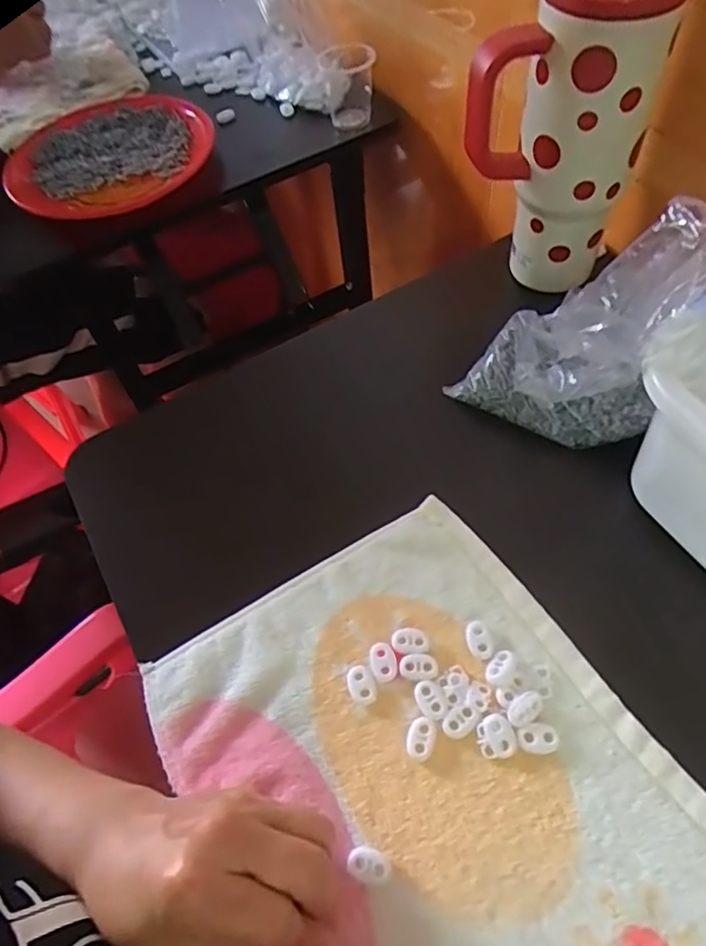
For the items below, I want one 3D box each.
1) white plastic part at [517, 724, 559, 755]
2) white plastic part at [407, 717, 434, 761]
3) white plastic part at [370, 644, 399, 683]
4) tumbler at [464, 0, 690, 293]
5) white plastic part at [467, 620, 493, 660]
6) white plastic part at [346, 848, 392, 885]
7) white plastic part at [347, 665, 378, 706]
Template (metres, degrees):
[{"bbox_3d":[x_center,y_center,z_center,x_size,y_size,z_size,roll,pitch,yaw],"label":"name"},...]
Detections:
[{"bbox_3d":[0.100,0.144,0.326,0.021,0.004,0.014,-6,57,3],"label":"white plastic part"},{"bbox_3d":[0.037,0.147,0.333,0.013,0.005,0.021,7,59,11],"label":"white plastic part"},{"bbox_3d":[0.018,0.112,0.357,0.015,0.004,0.022,-15,57,-3],"label":"white plastic part"},{"bbox_3d":[0.143,-0.233,0.432,0.111,0.207,0.084,20,62,18],"label":"tumbler"},{"bbox_3d":[0.074,0.100,0.358,0.014,0.005,0.022,-15,57,-3],"label":"white plastic part"},{"bbox_3d":[0.008,0.197,0.303,0.021,0.006,0.014,6,58,11],"label":"white plastic part"},{"bbox_3d":[0.005,0.124,0.351,0.015,0.005,0.022,-19,57,-5],"label":"white plastic part"}]

